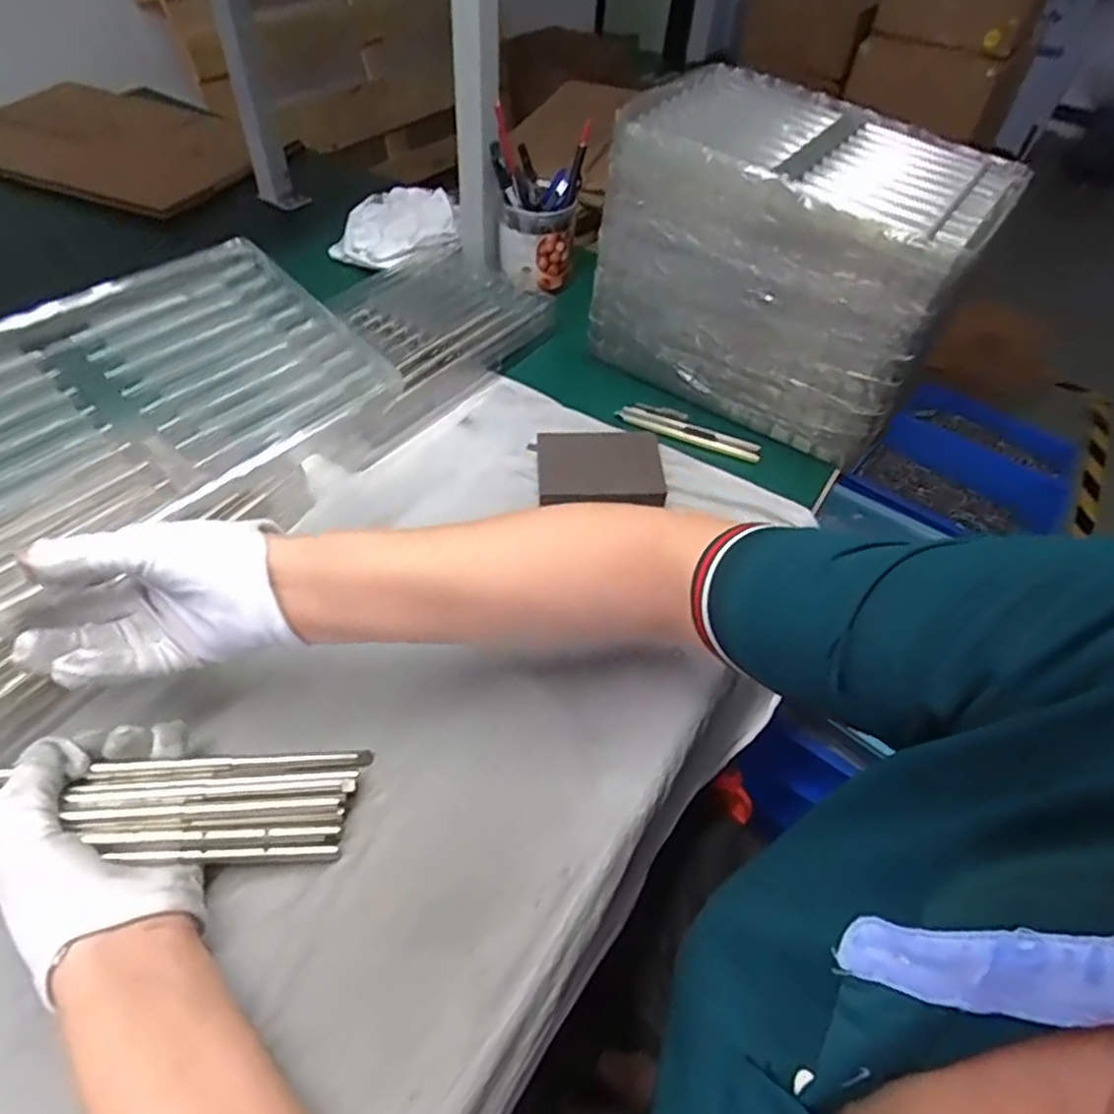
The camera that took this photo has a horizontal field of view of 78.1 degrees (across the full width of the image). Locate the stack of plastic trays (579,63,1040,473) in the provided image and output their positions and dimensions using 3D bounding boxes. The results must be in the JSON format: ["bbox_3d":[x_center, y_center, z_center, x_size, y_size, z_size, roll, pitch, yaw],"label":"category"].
[{"bbox_3d":[0.196,-0.260,0.598,0.283,0.194,0.165,31,53,21],"label":"stack of plastic trays"}]

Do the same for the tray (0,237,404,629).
[{"bbox_3d":[-0.254,-0.087,0.400,0.170,0.024,0.277,44,60,9],"label":"tray"}]

